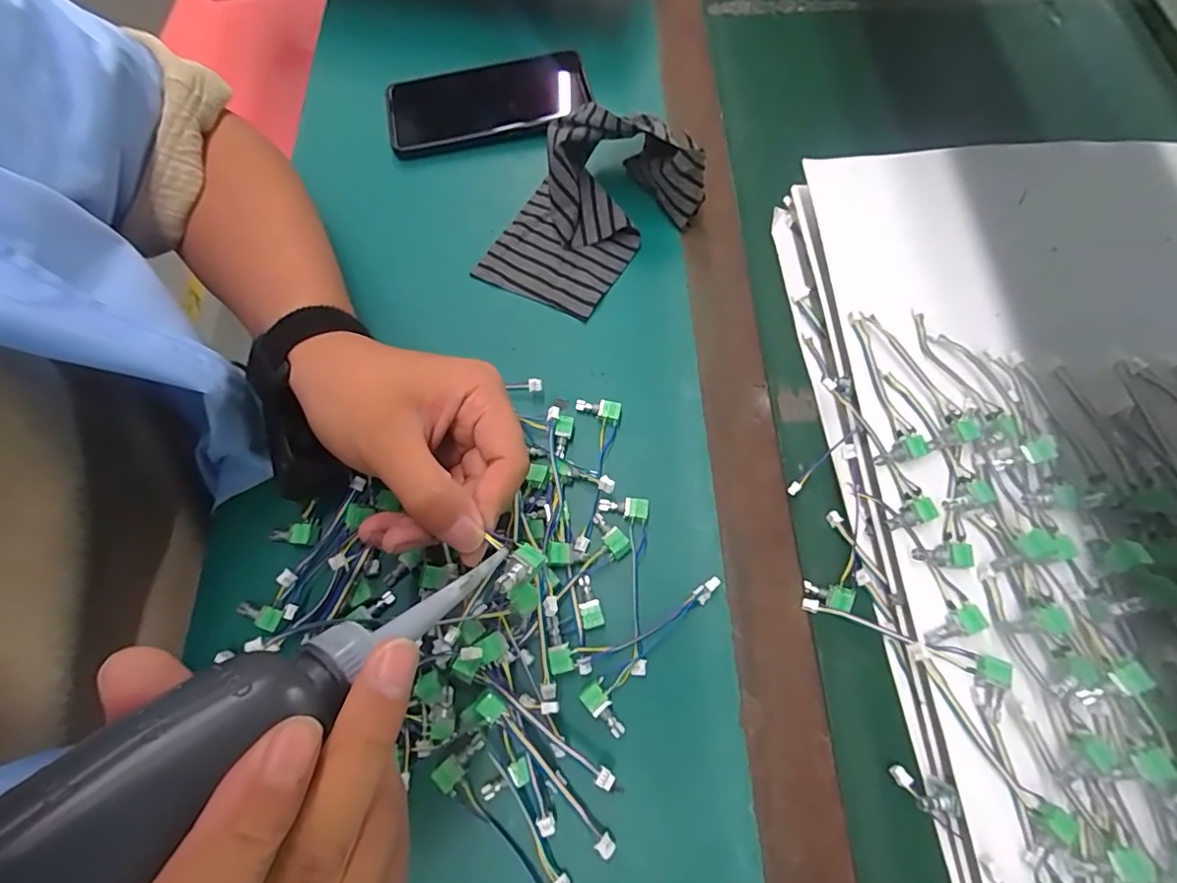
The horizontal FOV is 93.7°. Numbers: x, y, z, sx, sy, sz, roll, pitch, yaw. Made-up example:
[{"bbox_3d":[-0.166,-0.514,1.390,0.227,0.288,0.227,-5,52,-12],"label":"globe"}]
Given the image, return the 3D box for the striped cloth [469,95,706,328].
[{"bbox_3d":[-0.002,-0.164,0.377,0.104,0.062,0.152,42,74,16],"label":"striped cloth"}]

